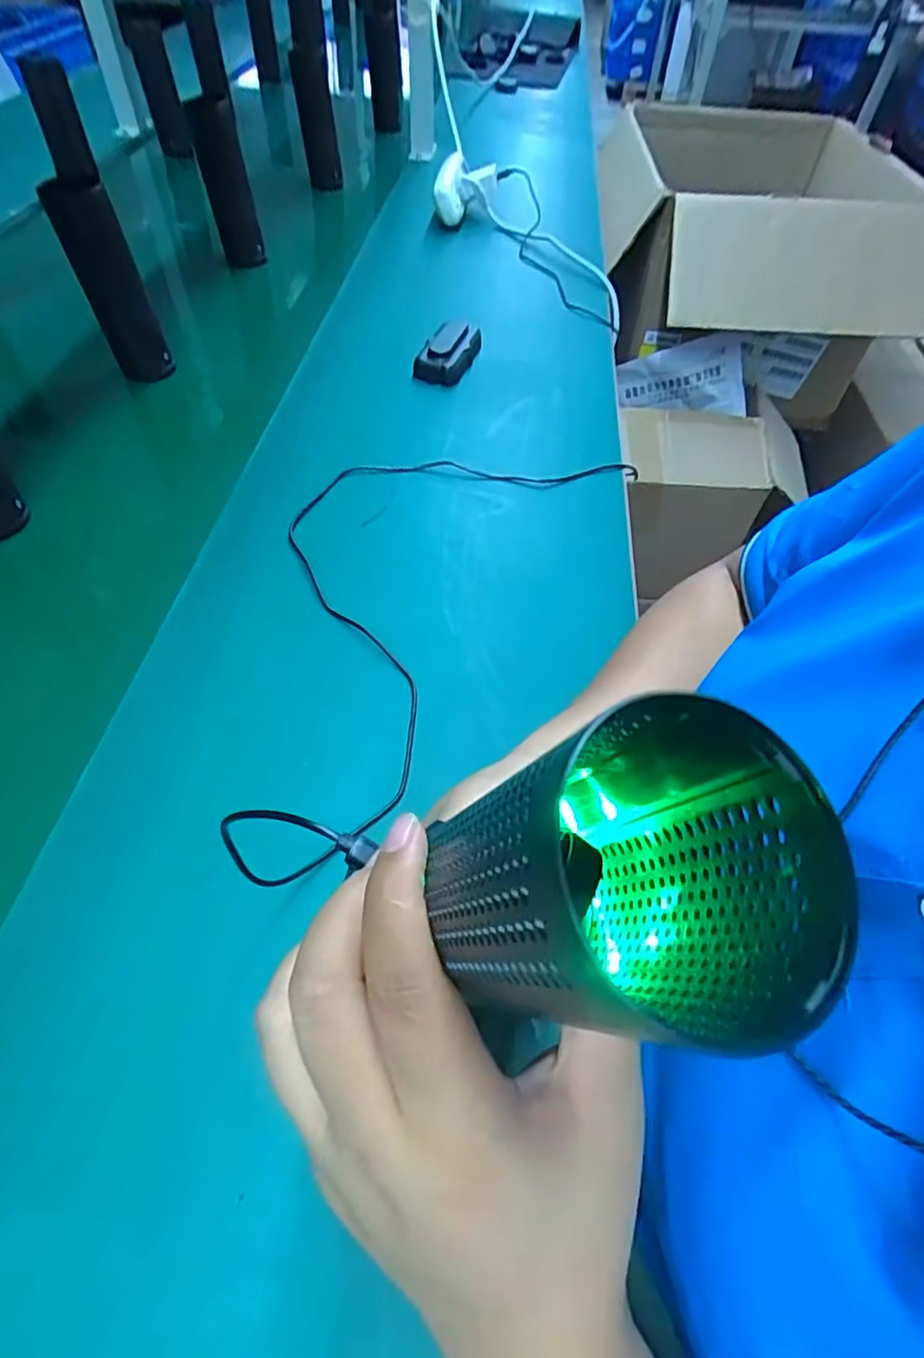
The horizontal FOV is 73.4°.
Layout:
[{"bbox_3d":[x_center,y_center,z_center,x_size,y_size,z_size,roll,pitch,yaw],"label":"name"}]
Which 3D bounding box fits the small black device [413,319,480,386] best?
[{"bbox_3d":[-0.014,-0.366,0.688,0.053,0.027,0.099,13,53,8],"label":"small black device"}]

